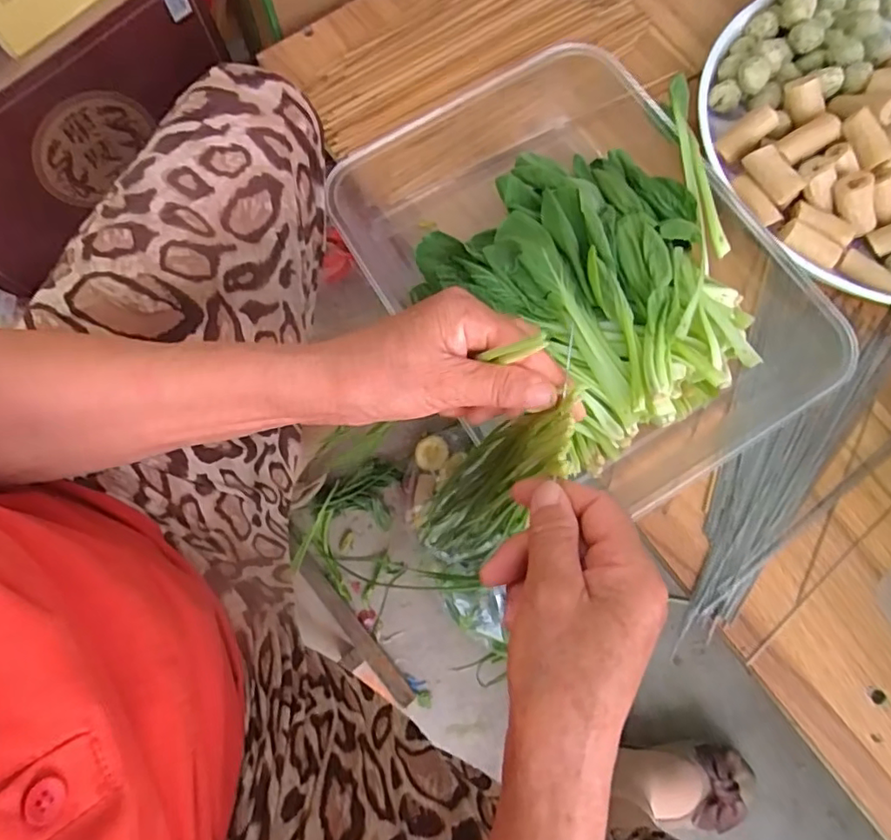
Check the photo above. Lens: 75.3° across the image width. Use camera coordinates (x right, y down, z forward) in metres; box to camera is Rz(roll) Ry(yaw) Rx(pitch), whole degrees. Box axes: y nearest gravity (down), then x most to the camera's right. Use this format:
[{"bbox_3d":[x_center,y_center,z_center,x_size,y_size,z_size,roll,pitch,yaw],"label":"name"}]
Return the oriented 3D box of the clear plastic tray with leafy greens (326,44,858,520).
[{"bbox_3d":[0.114,-0.139,0.465,0.281,0.068,0.378,-32,78,-8],"label":"clear plastic tray with leafy greens"}]

